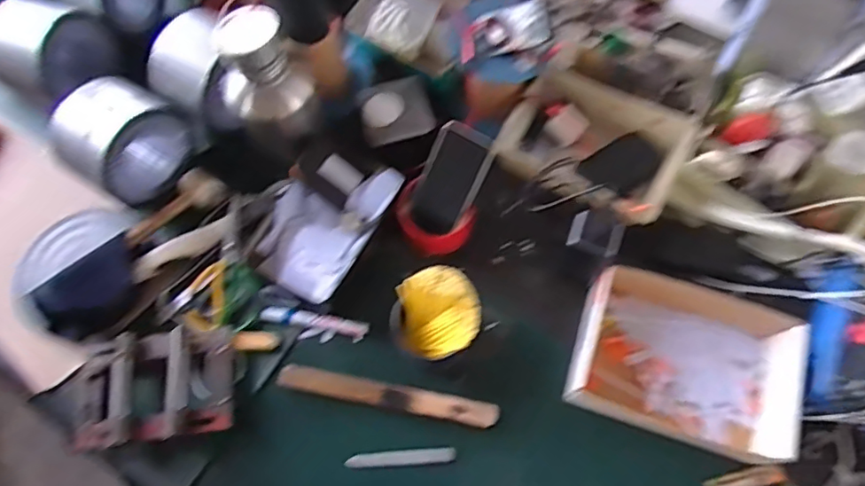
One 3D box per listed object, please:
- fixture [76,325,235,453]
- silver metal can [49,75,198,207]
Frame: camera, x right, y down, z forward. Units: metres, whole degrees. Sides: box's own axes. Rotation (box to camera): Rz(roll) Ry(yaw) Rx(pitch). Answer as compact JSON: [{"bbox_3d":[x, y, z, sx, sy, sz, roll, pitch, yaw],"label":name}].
[{"bbox_3d":[-0.359,0.187,0.718,0.194,0.047,0.132,-9,68,1],"label":"fixture"},{"bbox_3d":[-0.430,-0.141,0.783,0.116,0.142,0.149,31,74,15],"label":"silver metal can"}]

